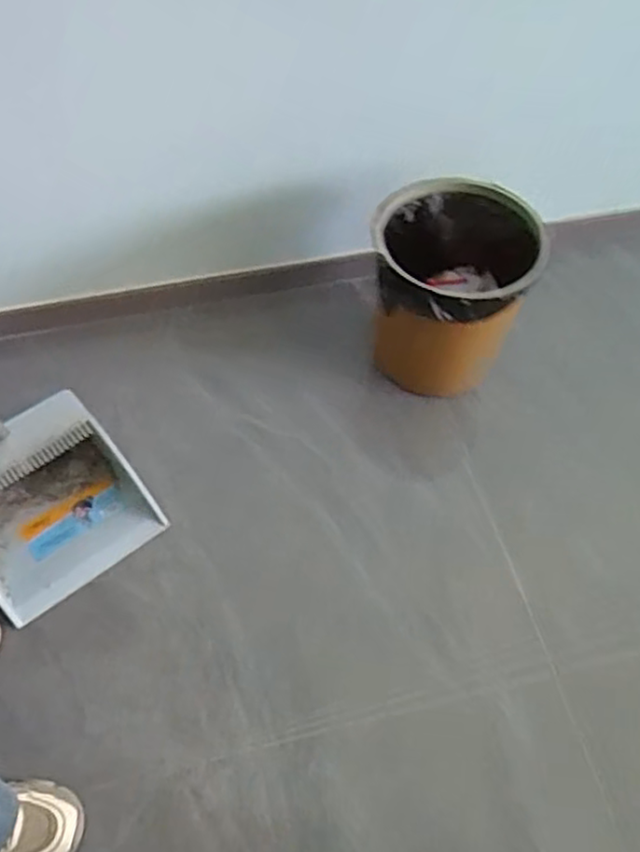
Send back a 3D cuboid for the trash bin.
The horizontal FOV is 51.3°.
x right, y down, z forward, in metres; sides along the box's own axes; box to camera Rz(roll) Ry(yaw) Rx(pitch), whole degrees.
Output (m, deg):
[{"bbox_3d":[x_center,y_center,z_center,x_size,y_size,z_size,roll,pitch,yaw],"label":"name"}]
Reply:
[{"bbox_3d":[0.204,-0.209,1.091,0.229,0.279,0.242,0,59,0],"label":"trash bin"}]

